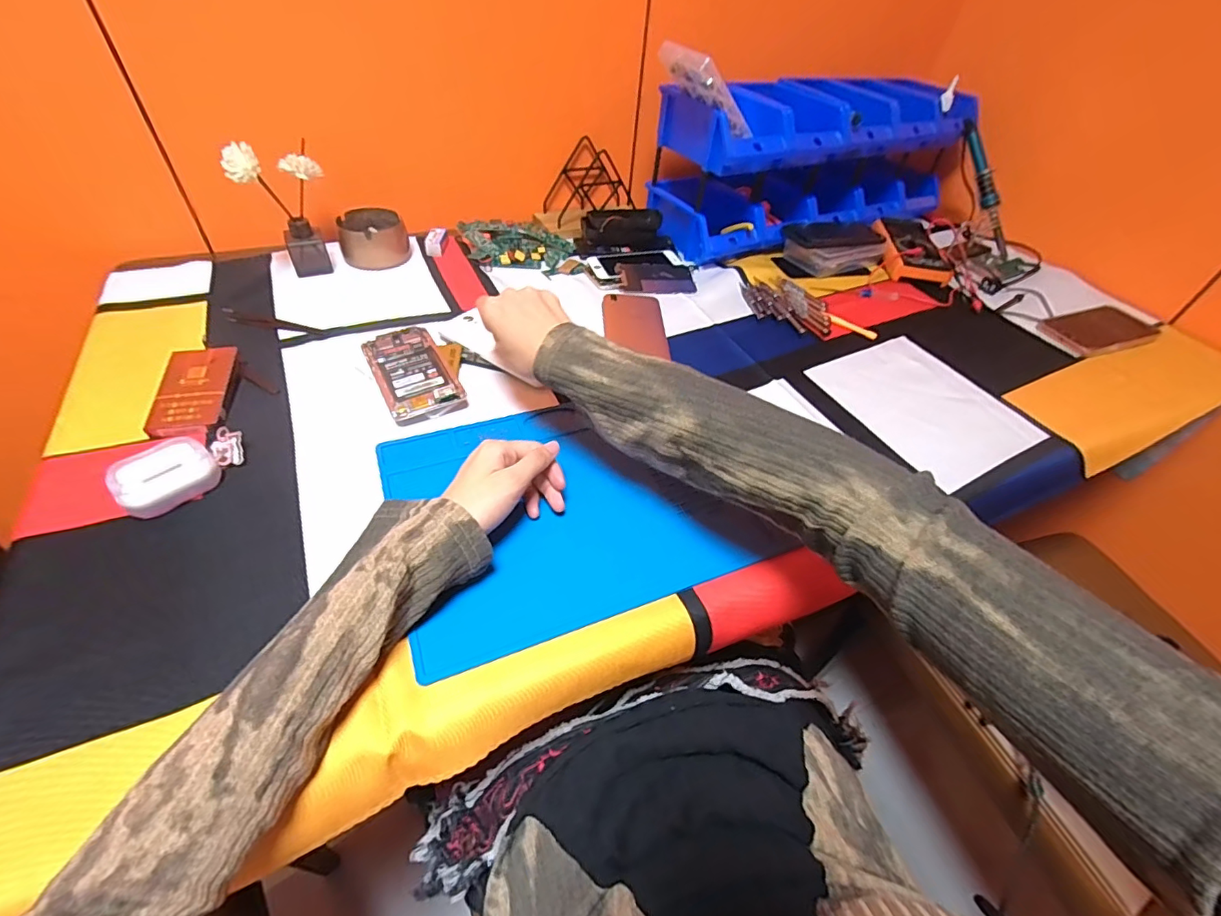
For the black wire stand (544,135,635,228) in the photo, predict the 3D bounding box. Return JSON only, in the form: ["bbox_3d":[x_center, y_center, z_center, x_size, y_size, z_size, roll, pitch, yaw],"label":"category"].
[{"bbox_3d":[-0.027,-0.428,0.800,0.157,0.097,0.075,-22,53,-22],"label":"black wire stand"}]

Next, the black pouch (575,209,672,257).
[{"bbox_3d":[0.021,-0.347,0.772,0.140,0.048,0.066,-10,49,-13],"label":"black pouch"}]

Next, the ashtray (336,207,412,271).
[{"bbox_3d":[-0.323,-0.300,0.701,0.085,0.049,0.084,-16,51,-18],"label":"ashtray"}]

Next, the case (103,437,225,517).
[{"bbox_3d":[-0.352,0.013,0.405,0.049,0.030,0.062,32,52,23],"label":"case"}]

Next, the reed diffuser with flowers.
[{"bbox_3d":[-0.387,-0.303,0.620,0.088,0.147,0.089,-17,51,-20],"label":"reed diffuser with flowers"}]

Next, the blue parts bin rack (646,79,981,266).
[{"bbox_3d":[0.336,-0.480,0.831,0.543,0.194,0.152,-22,53,-22],"label":"blue parts bin rack"}]

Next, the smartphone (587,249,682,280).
[{"bbox_3d":[0.039,-0.282,0.743,0.137,0.008,0.063,-12,50,-14],"label":"smartphone"}]

